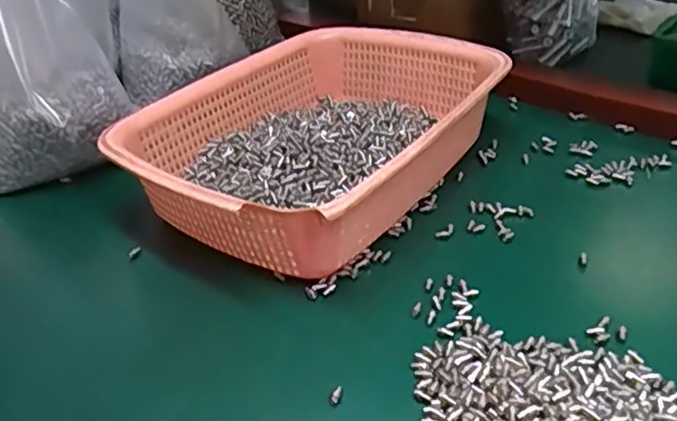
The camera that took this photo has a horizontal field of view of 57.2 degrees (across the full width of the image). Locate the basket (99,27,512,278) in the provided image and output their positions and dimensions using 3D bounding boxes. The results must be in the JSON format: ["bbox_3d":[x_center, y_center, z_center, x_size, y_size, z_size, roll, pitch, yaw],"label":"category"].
[{"bbox_3d":[-0.013,-0.055,0.490,0.211,0.079,0.281,17,40,29],"label":"basket"}]

